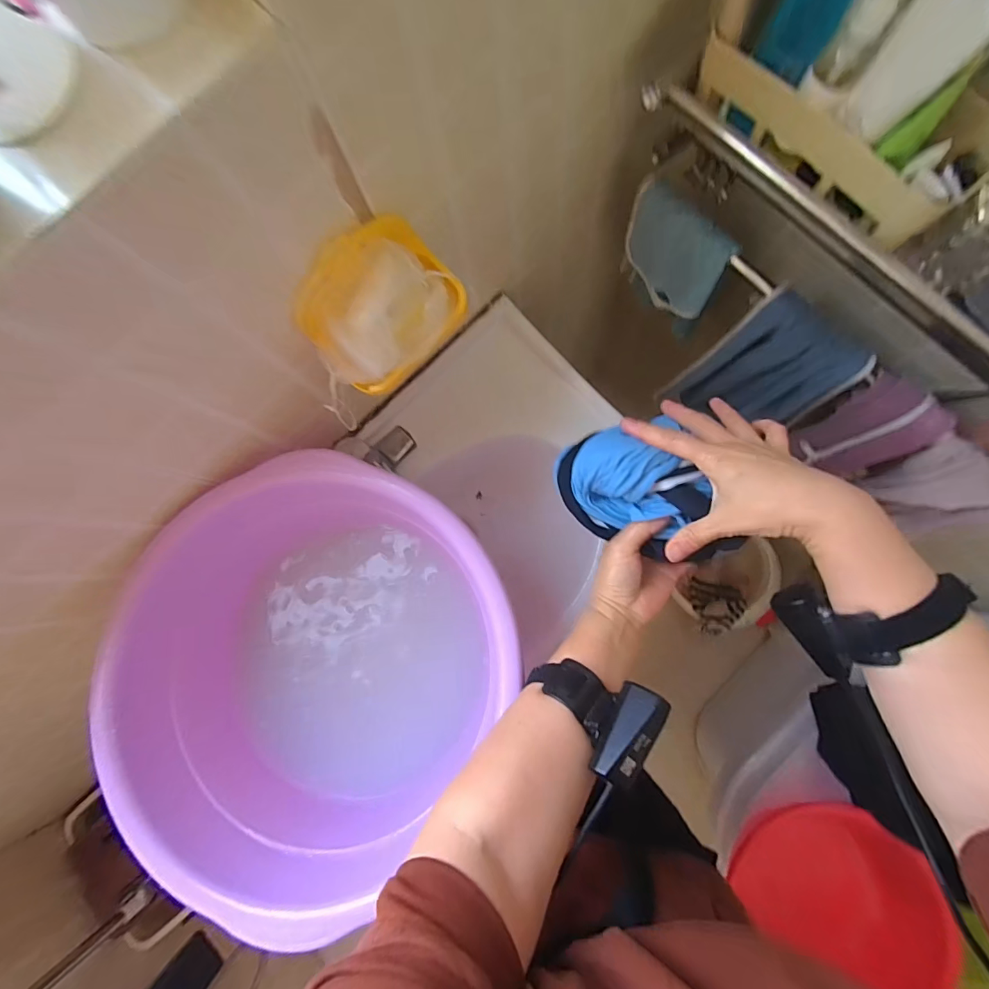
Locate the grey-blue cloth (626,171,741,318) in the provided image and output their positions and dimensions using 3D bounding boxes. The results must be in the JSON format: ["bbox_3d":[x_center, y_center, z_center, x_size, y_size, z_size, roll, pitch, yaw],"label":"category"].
[{"bbox_3d":[0.233,-0.315,0.594,0.146,0.132,0.034,40,88,9],"label":"grey-blue cloth"}]

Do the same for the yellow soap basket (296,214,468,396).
[{"bbox_3d":[-0.102,-0.165,0.401,0.141,0.065,0.103,-44,81,-1],"label":"yellow soap basket"}]

